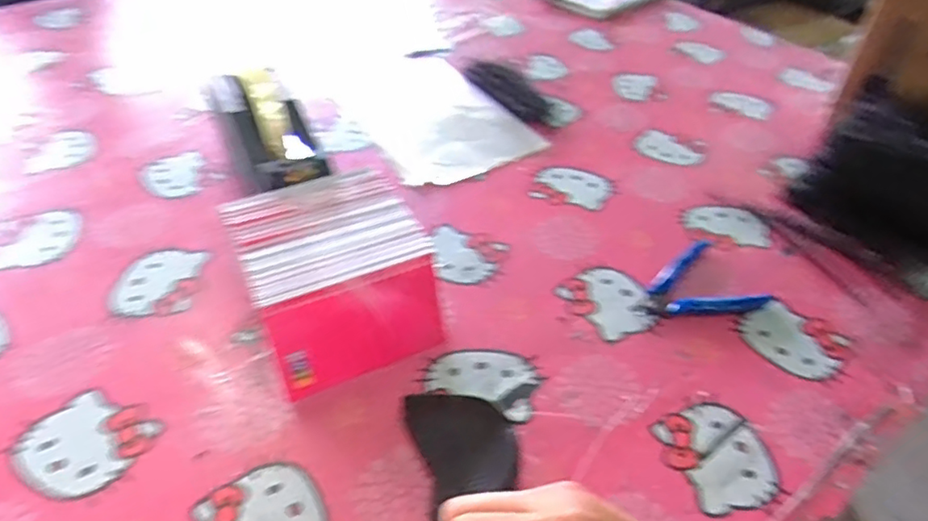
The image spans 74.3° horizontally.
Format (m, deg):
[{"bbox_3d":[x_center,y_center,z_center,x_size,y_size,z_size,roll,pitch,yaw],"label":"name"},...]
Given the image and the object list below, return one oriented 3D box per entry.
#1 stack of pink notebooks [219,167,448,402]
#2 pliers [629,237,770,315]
[{"bbox_3d":[-0.102,0.010,0.490,0.132,0.078,0.147,-18,46,-21],"label":"stack of pink notebooks"},{"bbox_3d":[0.197,0.021,0.542,0.113,0.014,0.083,-13,45,-17],"label":"pliers"}]

